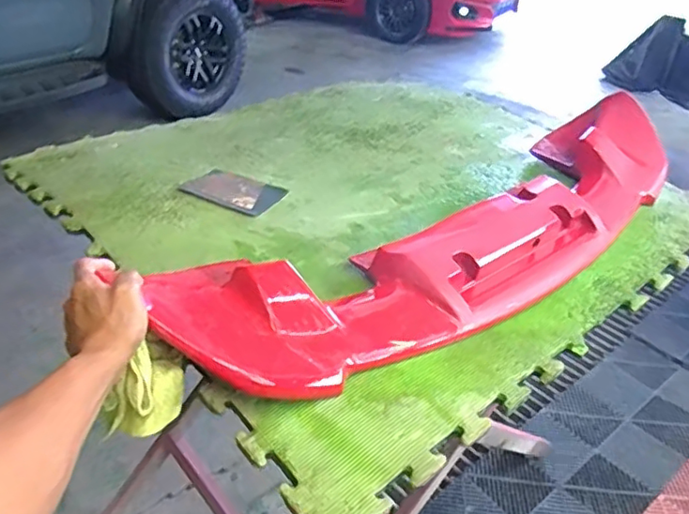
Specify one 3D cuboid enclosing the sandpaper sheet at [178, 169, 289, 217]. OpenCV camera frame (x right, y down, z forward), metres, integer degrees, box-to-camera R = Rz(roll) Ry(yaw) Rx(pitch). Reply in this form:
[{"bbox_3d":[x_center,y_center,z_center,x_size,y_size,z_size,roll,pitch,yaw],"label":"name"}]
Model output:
[{"bbox_3d":[-0.185,-0.112,0.995,0.149,0.009,0.116,20,35,5],"label":"sandpaper sheet"}]

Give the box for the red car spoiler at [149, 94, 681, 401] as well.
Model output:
[{"bbox_3d":[0.206,-0.049,0.897,0.997,0.120,0.247,-23,40,-34],"label":"red car spoiler"}]

